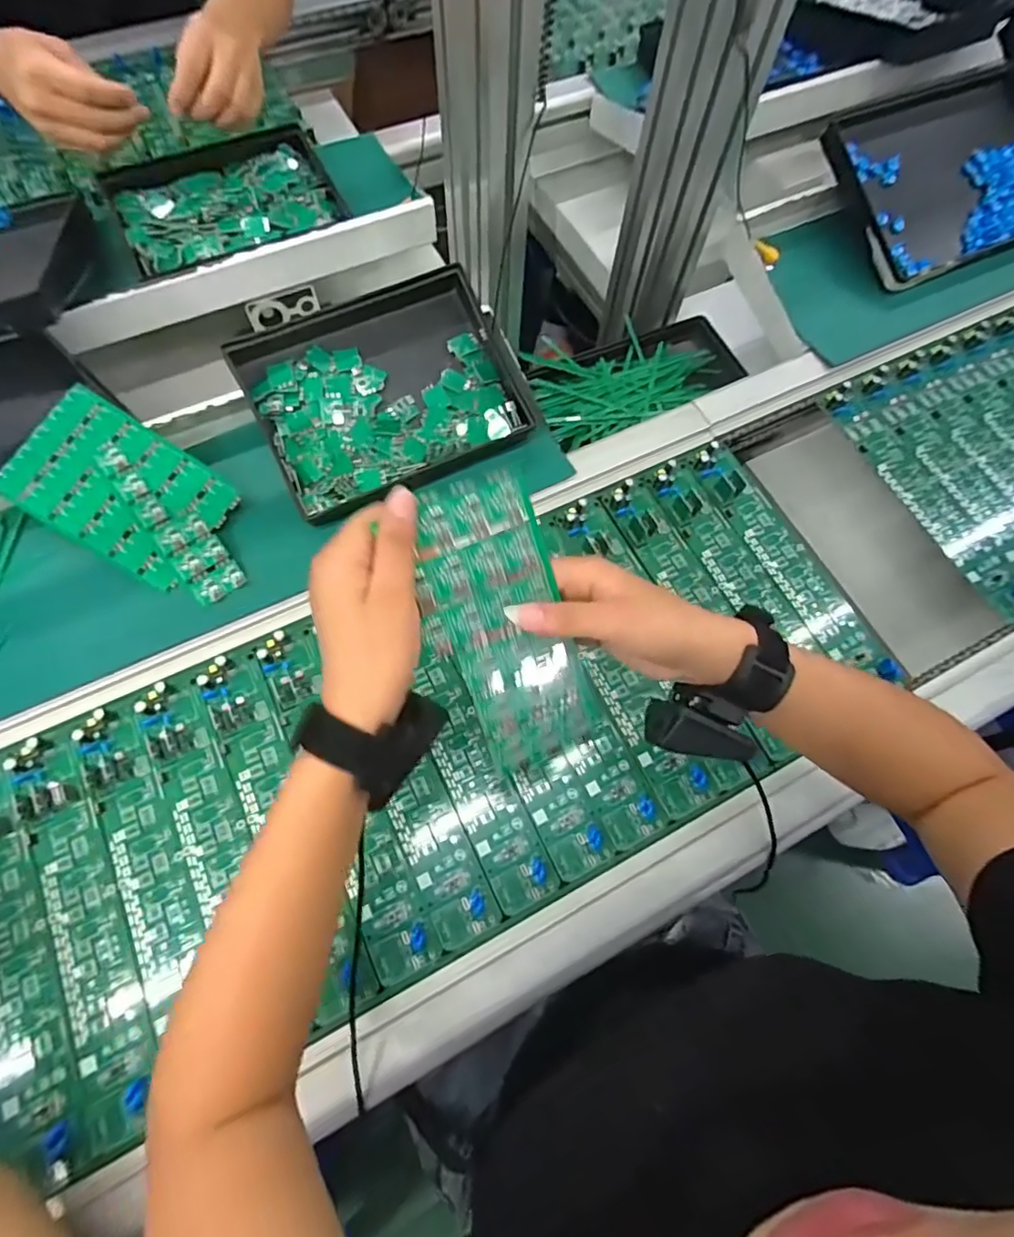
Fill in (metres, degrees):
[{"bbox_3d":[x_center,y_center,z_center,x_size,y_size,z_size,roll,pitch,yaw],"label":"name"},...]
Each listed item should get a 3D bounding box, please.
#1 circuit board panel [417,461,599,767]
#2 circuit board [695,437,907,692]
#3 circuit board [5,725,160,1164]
[{"bbox_3d":[-0.002,0.006,0.326,0.076,0.004,0.167,-22,102,-14],"label":"circuit board panel"},{"bbox_3d":[0.260,-0.055,0.526,0.056,0.020,0.262,-23,68,-9],"label":"circuit board"},{"bbox_3d":[-0.303,0.214,0.407,0.048,0.016,0.280,-26,69,-10],"label":"circuit board"}]

